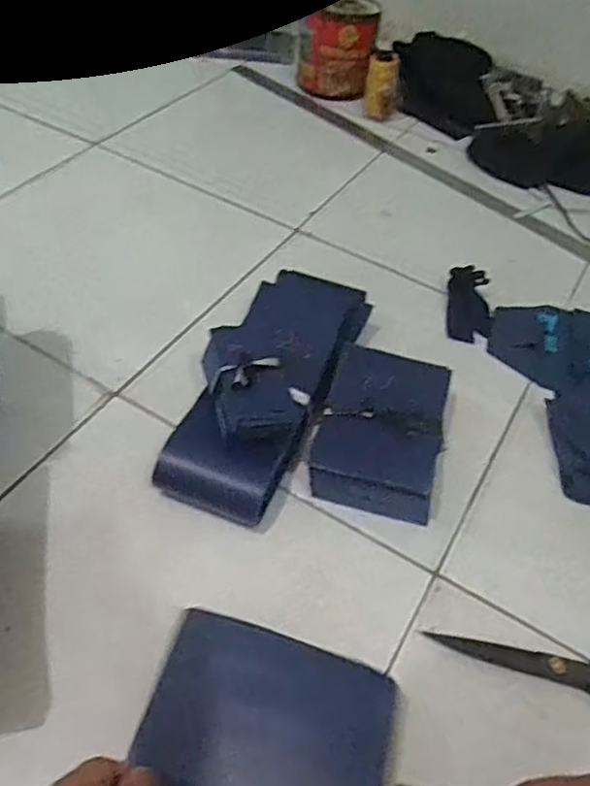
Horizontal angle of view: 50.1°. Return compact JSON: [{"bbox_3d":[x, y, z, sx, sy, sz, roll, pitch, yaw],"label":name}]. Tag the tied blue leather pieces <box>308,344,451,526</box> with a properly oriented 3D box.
[{"bbox_3d":[0.094,0.036,0.687,0.134,0.050,0.183,14,51,5],"label":"tied blue leather pieces"}]

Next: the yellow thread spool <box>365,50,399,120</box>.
[{"bbox_3d":[0.162,-0.560,1.164,0.064,0.108,0.047,11,50,3],"label":"yellow thread spool"}]

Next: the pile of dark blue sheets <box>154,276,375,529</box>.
[{"bbox_3d":[-0.024,-0.027,0.709,0.132,0.090,0.355,20,51,10],"label":"pile of dark blue sheets"}]

